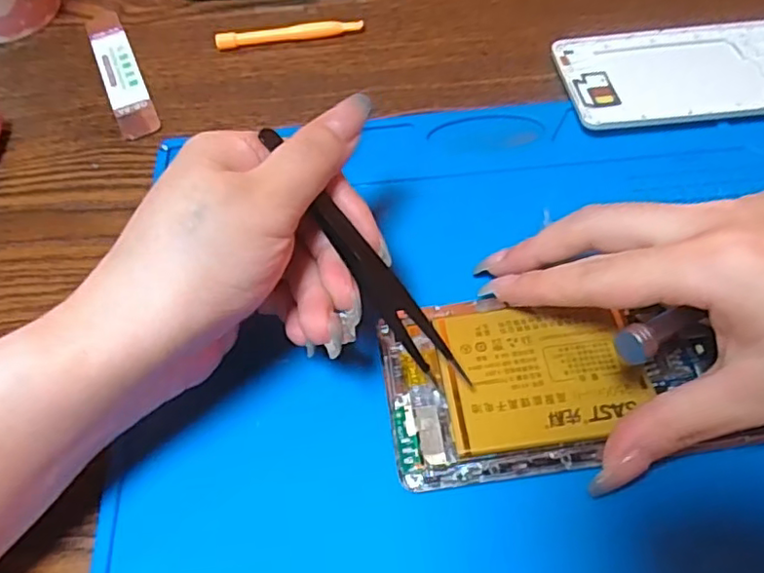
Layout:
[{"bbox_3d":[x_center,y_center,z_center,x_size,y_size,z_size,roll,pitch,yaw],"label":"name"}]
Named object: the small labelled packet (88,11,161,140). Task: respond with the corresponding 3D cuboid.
[{"bbox_3d":[-0.150,-0.125,0.352,0.021,0.004,0.119,-23,59,-10],"label":"small labelled packet"}]

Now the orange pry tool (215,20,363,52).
[{"bbox_3d":[-0.053,-0.147,0.357,0.083,0.008,0.010,-9,58,-2],"label":"orange pry tool"}]

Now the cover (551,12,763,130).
[{"bbox_3d":[0.166,-0.115,0.320,0.147,0.012,0.085,-7,58,-1],"label":"cover"}]

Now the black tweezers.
[{"bbox_3d":[-0.007,-0.008,0.223,0.012,0.006,0.114,-39,94,-19],"label":"black tweezers"}]

